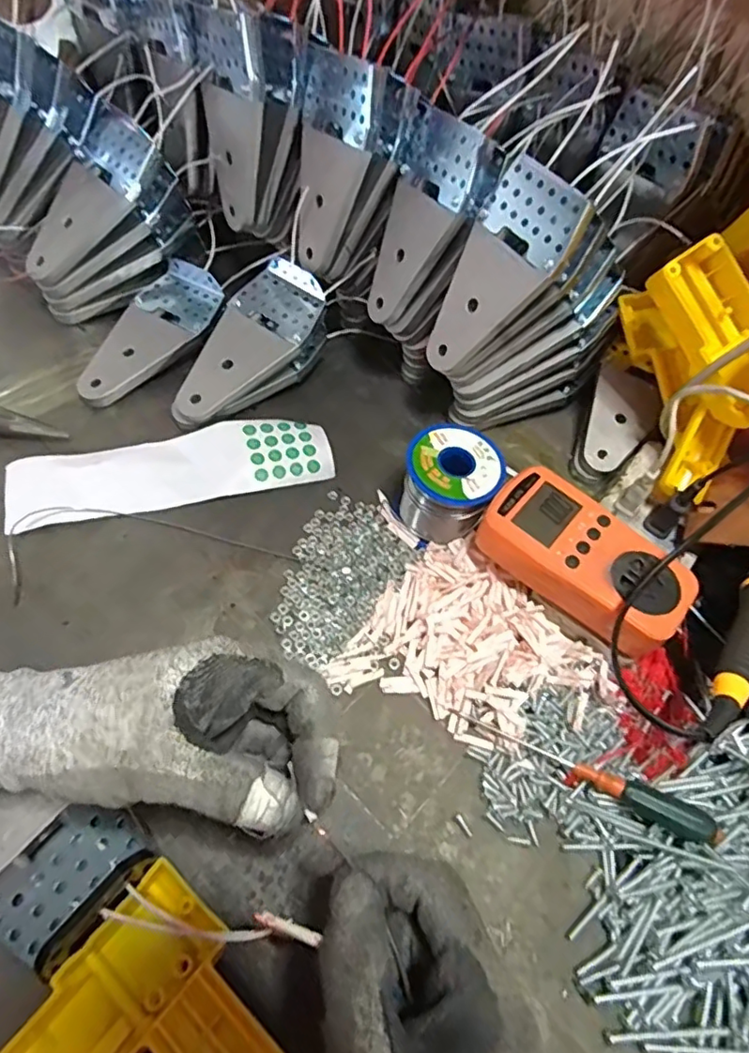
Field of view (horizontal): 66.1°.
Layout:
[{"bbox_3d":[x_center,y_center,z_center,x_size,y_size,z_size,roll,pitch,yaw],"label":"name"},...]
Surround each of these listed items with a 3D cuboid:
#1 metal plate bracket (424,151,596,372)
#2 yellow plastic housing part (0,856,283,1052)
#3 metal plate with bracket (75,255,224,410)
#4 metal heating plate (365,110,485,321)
[{"bbox_3d":[0.078,-0.167,0.387,0.015,0.133,0.069,-13,58,-47],"label":"metal plate bracket"},{"bbox_3d":[-0.084,0.233,0.231,0.134,0.034,0.112,36,65,14],"label":"yellow plastic housing part"},{"bbox_3d":[-0.181,-0.155,0.464,0.068,0.027,0.143,23,63,8],"label":"metal plate with bracket"},{"bbox_3d":[0.028,-0.212,0.408,0.009,0.134,0.062,-7,45,-42],"label":"metal heating plate"}]

